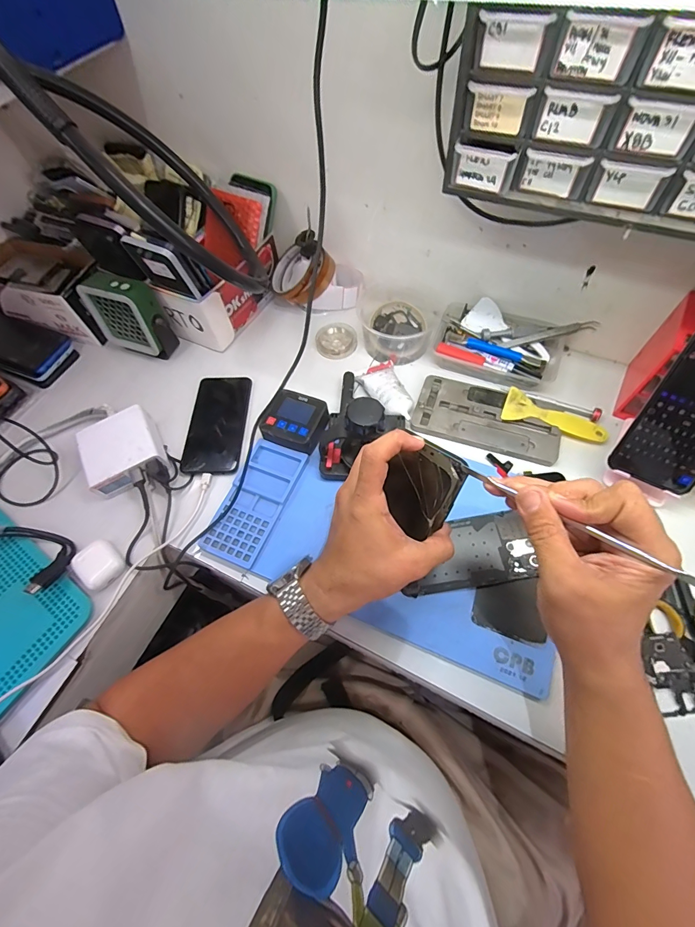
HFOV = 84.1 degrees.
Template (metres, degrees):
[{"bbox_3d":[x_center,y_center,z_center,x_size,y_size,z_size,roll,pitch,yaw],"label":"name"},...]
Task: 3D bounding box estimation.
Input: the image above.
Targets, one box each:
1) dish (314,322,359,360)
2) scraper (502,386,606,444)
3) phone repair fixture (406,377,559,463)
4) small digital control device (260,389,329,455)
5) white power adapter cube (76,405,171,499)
[{"bbox_3d":[-0.016,-0.183,0.576,0.060,0.023,0.051,-25,63,-9],"label":"dish"},{"bbox_3d":[0.260,-0.057,0.484,0.123,0.006,0.049,22,65,15],"label":"scraper"},{"bbox_3d":[0.177,-0.057,0.496,0.177,0.014,0.092,18,64,13],"label":"phone repair fixture"},{"bbox_3d":[-0.064,-0.051,0.487,0.075,0.028,0.070,16,64,12],"label":"small digital control device"},{"bbox_3d":[-0.281,-0.015,0.488,0.090,0.049,0.091,-28,63,-11],"label":"white power adapter cube"}]

